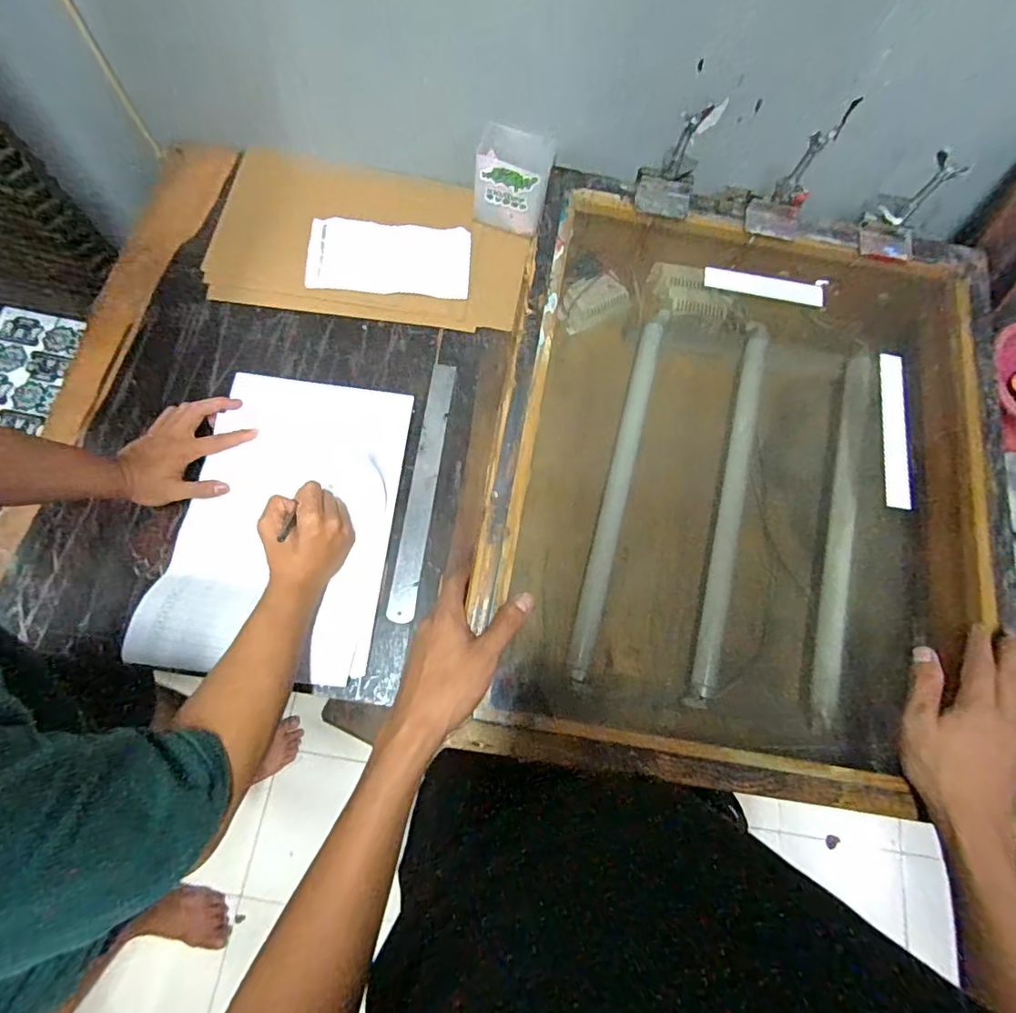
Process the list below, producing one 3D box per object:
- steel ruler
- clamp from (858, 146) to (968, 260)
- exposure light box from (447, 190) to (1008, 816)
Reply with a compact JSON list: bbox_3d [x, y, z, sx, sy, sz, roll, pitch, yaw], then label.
[{"bbox_3d":[-0.103,-0.027,0.641,0.029,0.006,0.327,10,74,-9],"label":"steel ruler"},{"bbox_3d":[0.428,-0.318,0.552,0.069,0.089,0.059,5,70,-4],"label":"clamp"},{"bbox_3d":[0.236,-0.049,0.573,0.478,0.151,0.562,10,73,1],"label":"exposure light box"}]

